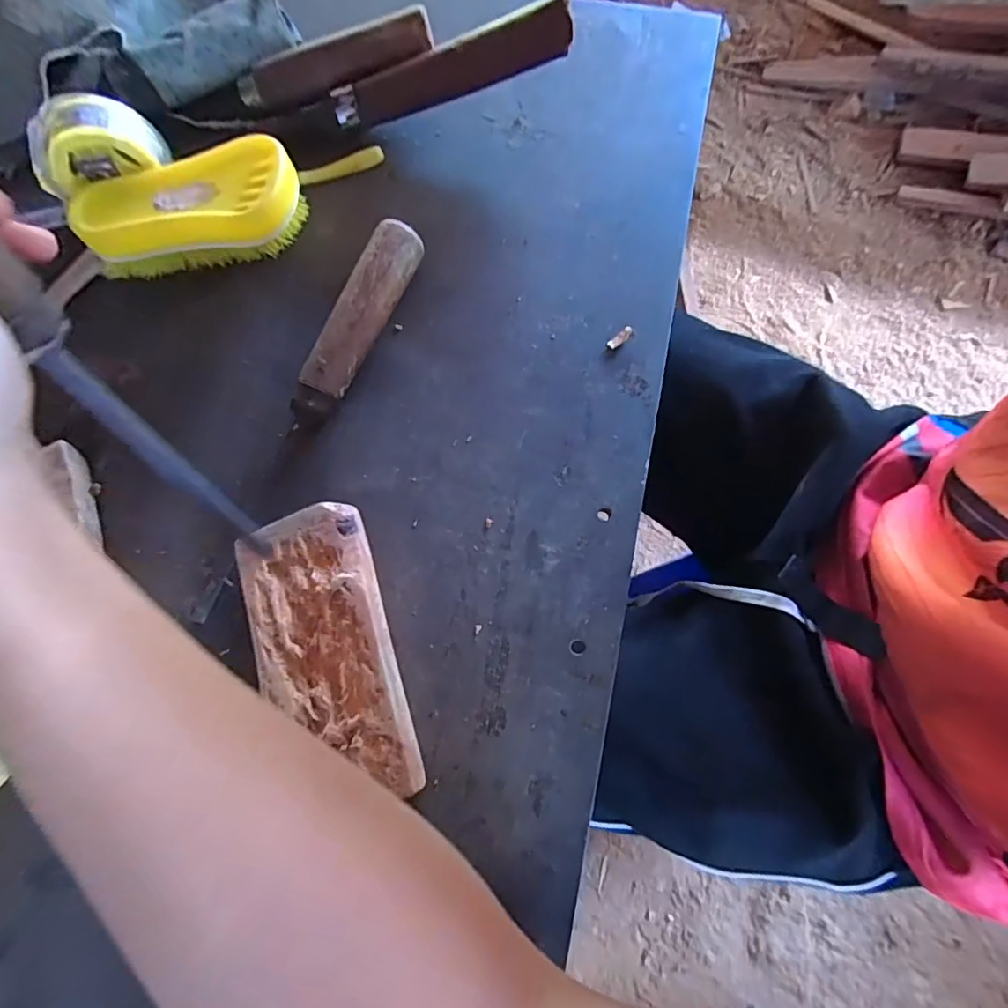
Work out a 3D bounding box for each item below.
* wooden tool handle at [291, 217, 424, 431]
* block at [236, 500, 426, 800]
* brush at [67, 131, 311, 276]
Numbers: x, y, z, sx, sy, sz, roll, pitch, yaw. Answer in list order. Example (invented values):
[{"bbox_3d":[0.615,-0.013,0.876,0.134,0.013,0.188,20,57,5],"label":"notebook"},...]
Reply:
[{"bbox_3d":[-0.081,-0.098,0.301,0.024,0.030,0.124,22,76,6],"label":"wooden tool handle"},{"bbox_3d":[-0.083,0.068,0.254,0.059,0.028,0.129,-15,75,-3],"label":"block"},{"bbox_3d":[-0.182,-0.170,0.320,0.121,0.042,0.056,-11,75,-2],"label":"brush"}]

